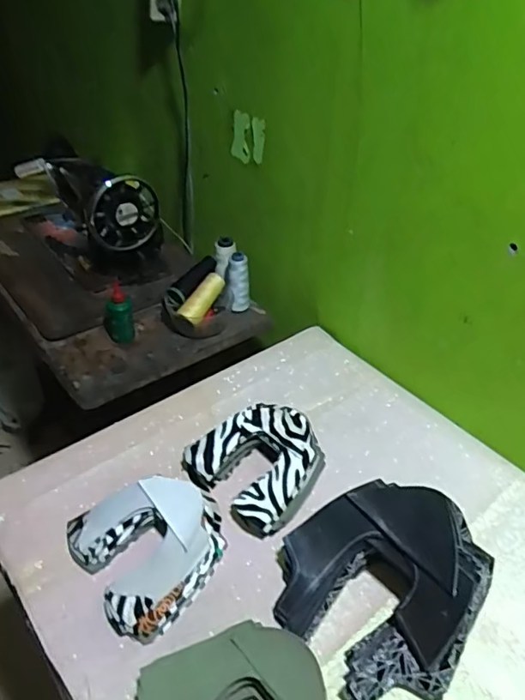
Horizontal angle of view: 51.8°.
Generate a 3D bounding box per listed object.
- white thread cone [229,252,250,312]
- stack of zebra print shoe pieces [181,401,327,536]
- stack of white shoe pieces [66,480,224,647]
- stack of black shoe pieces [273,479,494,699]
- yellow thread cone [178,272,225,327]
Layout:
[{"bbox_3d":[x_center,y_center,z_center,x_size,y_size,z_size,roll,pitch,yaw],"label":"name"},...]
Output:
[{"bbox_3d":[-0.044,-0.120,1.001,0.042,0.117,0.037,2,38,-1],"label":"white thread cone"},{"bbox_3d":[-0.001,0.147,0.715,0.161,0.063,0.163,-21,44,-27],"label":"stack of zebra print shoe pieces"},{"bbox_3d":[-0.127,0.224,0.637,0.164,0.051,0.172,-26,46,-31],"label":"stack of white shoe pieces"},{"bbox_3d":[0.124,0.236,0.578,0.207,0.105,0.221,25,44,26],"label":"stack of black shoe pieces"},{"bbox_3d":[-0.106,-0.095,0.977,0.039,0.041,0.111,23,62,24],"label":"yellow thread cone"}]

